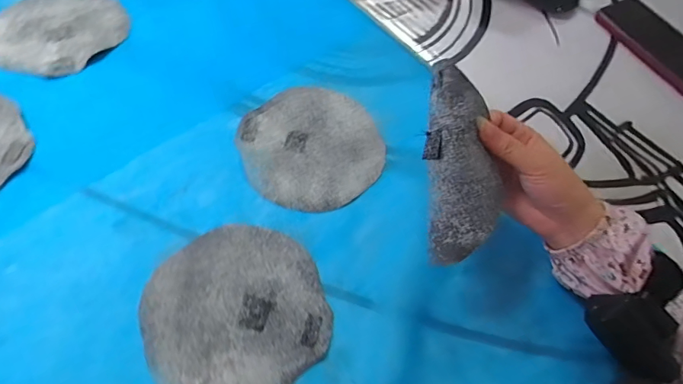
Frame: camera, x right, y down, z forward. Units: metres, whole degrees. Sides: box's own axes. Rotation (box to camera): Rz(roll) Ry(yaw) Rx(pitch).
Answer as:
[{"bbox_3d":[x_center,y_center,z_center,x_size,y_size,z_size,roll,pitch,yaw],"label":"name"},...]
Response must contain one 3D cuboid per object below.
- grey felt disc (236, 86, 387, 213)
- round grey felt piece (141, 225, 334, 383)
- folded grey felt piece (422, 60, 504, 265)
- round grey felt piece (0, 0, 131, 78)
[{"bbox_3d":[-0.031,-0.048,0.453,0.145,0.004,0.144,3,61,-5],"label":"grey felt disc"},{"bbox_3d":[-0.085,0.098,0.355,0.140,0.005,0.145,2,60,-3],"label":"round grey felt piece"},{"bbox_3d":[0.095,-0.022,0.331,0.056,0.021,0.146,-3,90,-6],"label":"folded grey felt piece"},{"bbox_3d":[-0.330,-0.190,0.500,0.137,0.008,0.142,29,62,12],"label":"round grey felt piece"}]

